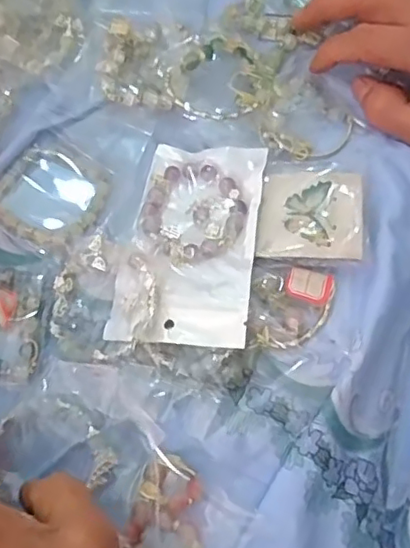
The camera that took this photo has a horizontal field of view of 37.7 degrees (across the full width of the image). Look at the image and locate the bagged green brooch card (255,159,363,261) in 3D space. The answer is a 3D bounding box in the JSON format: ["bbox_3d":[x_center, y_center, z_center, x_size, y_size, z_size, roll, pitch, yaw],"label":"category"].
[{"bbox_3d":[0.060,-0.038,0.340,0.055,0.009,0.063,6,69,3],"label":"bagged green brooch card"}]

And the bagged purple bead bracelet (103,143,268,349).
[{"bbox_3d":[-0.008,-0.021,0.332,0.072,0.017,0.123,7,69,4],"label":"bagged purple bead bracelet"}]

